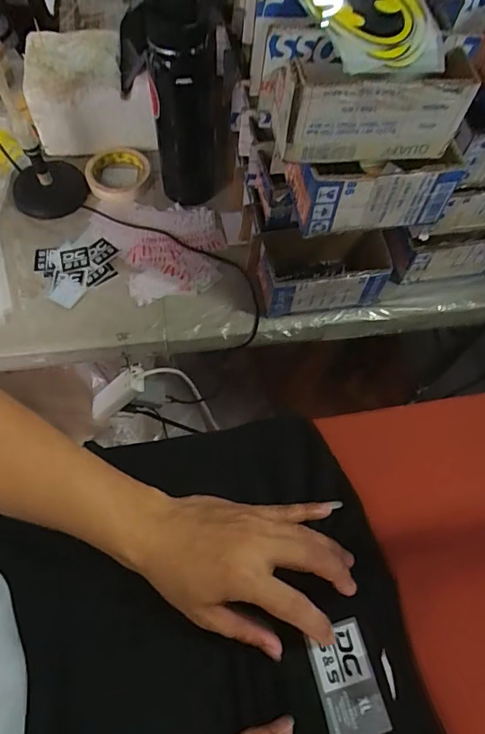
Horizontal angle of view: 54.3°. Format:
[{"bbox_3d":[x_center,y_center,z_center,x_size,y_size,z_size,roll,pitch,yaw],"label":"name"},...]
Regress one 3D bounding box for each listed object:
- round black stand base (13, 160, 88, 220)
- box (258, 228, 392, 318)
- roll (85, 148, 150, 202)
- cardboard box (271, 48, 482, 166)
[{"bbox_3d":[-0.279,-0.266,0.708,0.095,0.025,0.108,35,71,5],"label":"round black stand base"},{"bbox_3d":[0.103,-0.126,0.626,0.164,0.079,0.090,-7,65,-7],"label":"box"},{"bbox_3d":[-0.190,-0.298,0.719,0.094,0.020,0.100,1,64,-3],"label":"roll"},{"bbox_3d":[0.106,-0.225,0.405,0.160,0.076,0.061,-4,65,-6],"label":"cardboard box"}]

